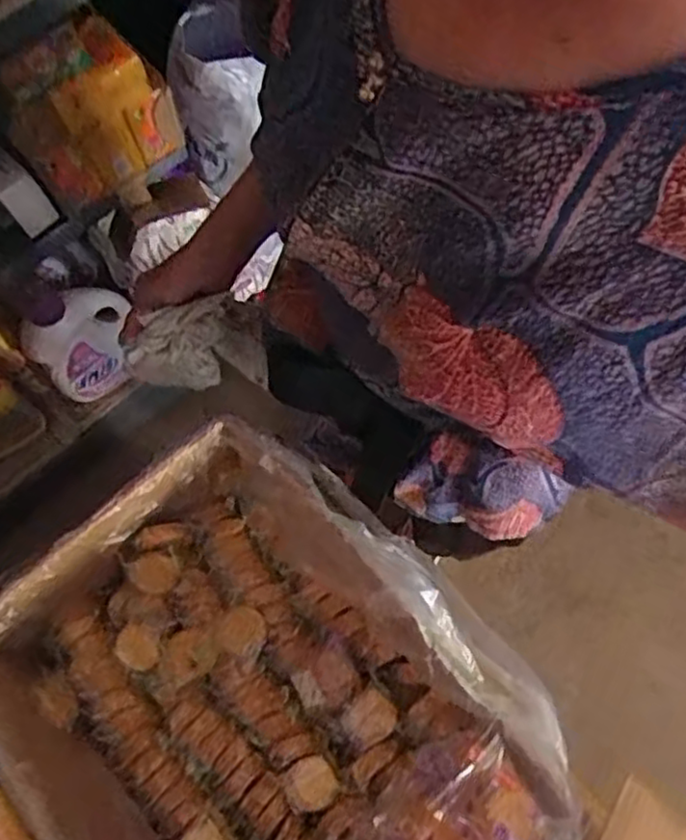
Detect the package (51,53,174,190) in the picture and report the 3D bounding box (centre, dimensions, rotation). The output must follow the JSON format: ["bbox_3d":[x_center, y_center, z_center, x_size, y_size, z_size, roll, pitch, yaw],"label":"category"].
[{"bbox_3d":[-0.302,-0.402,0.949,0.127,0.160,0.032,-42,74,-12],"label":"package"}]

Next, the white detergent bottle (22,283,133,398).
[{"bbox_3d":[-0.459,-0.148,1.239,0.180,0.261,0.085,-43,63,-14],"label":"white detergent bottle"}]

